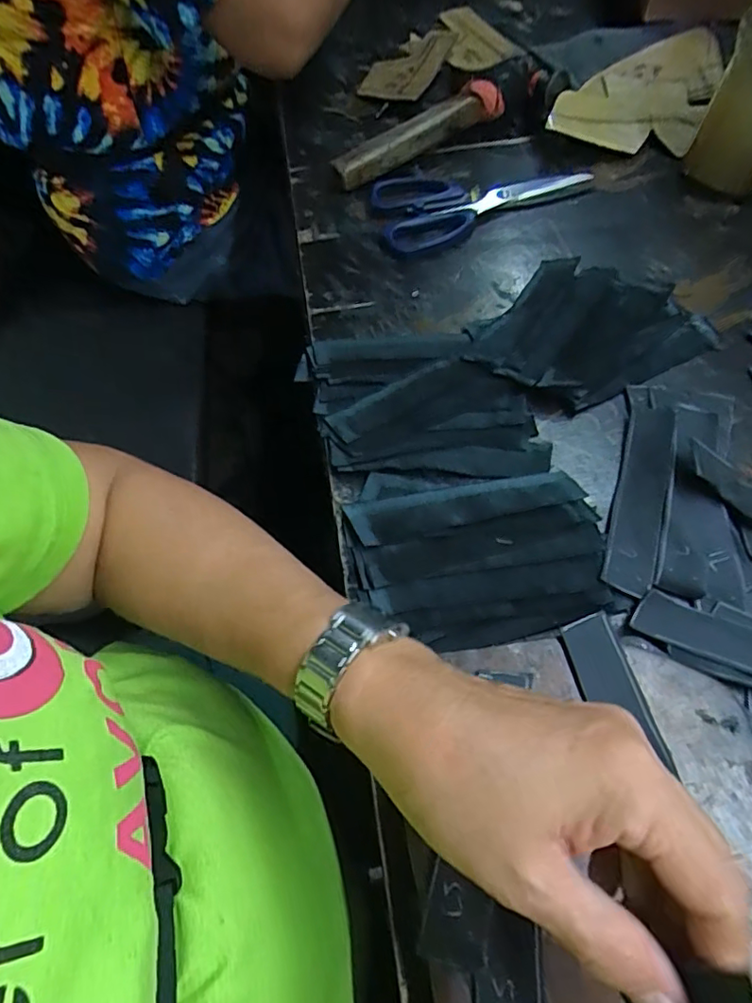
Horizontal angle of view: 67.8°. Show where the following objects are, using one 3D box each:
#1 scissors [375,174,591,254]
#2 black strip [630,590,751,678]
[{"bbox_3d":[0.088,-0.260,0.474,0.180,0.008,0.086,-18,62,-5],"label":"scissors"},{"bbox_3d":[0.197,0.078,0.294,0.117,0.007,0.029,18,65,13],"label":"black strip"}]

